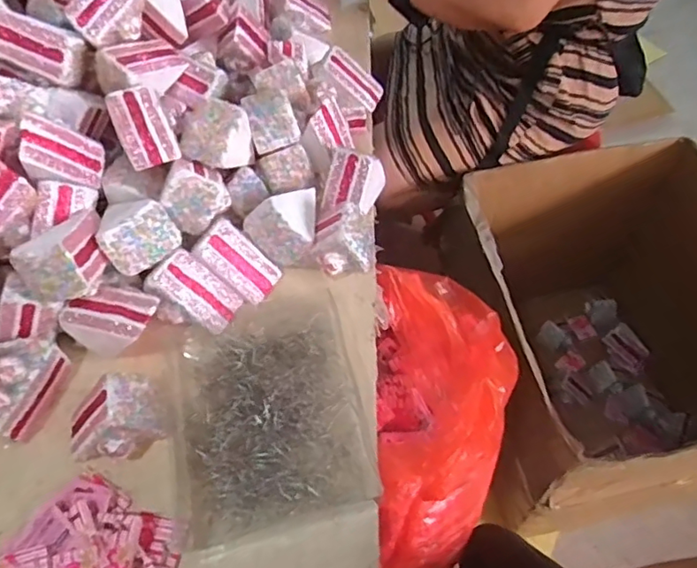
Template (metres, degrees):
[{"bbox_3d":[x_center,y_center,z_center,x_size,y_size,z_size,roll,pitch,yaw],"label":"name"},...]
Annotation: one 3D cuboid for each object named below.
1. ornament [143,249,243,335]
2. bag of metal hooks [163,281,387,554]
[{"bbox_3d":[-0.163,0.010,0.589,0.089,0.046,0.050,42,64,-19],"label":"ornament"},{"bbox_3d":[-0.081,0.110,0.538,0.176,0.020,0.227,-15,56,-5],"label":"bag of metal hooks"}]

